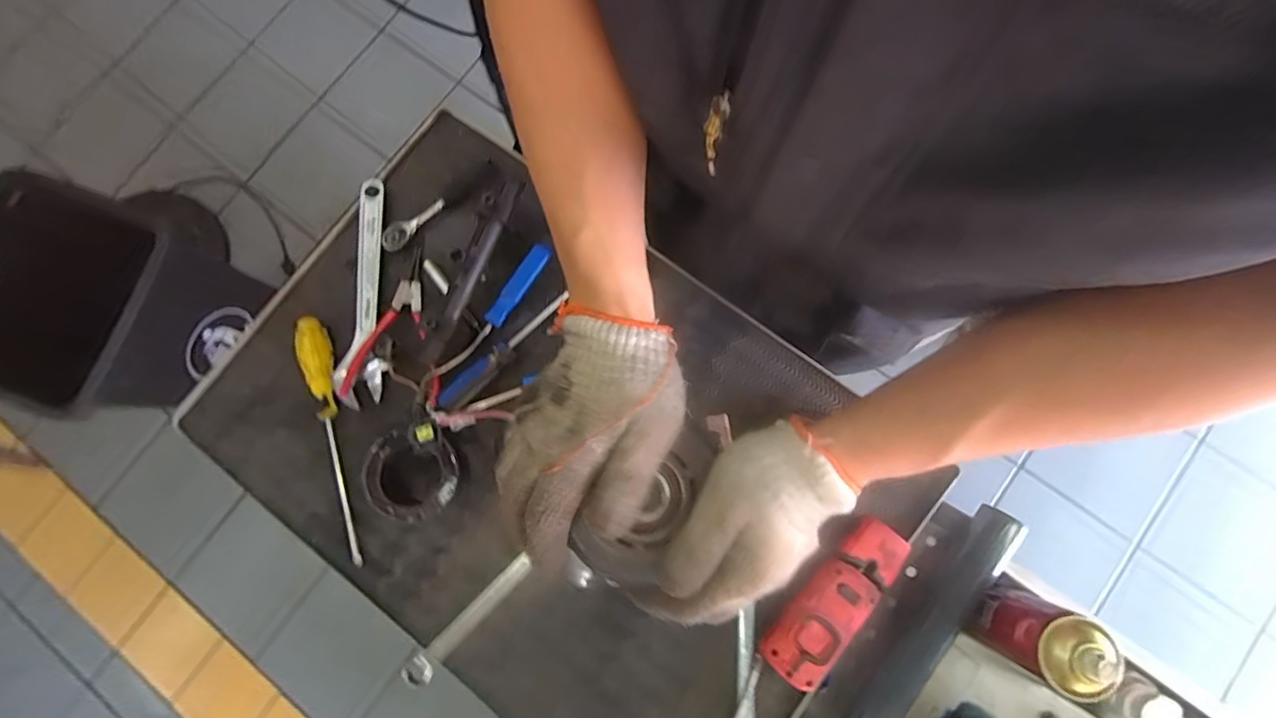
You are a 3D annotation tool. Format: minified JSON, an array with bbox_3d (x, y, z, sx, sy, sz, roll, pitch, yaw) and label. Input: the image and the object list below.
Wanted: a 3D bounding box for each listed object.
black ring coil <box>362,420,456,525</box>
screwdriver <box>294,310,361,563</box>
[{"bbox_3d":[-0.219,0.112,0.534,0.091,0.046,0.088,-1,80,3],"label":"black ring coil"},{"bbox_3d":[-0.316,0.080,0.551,0.026,0.031,0.251,-14,80,1],"label":"screwdriver"}]

